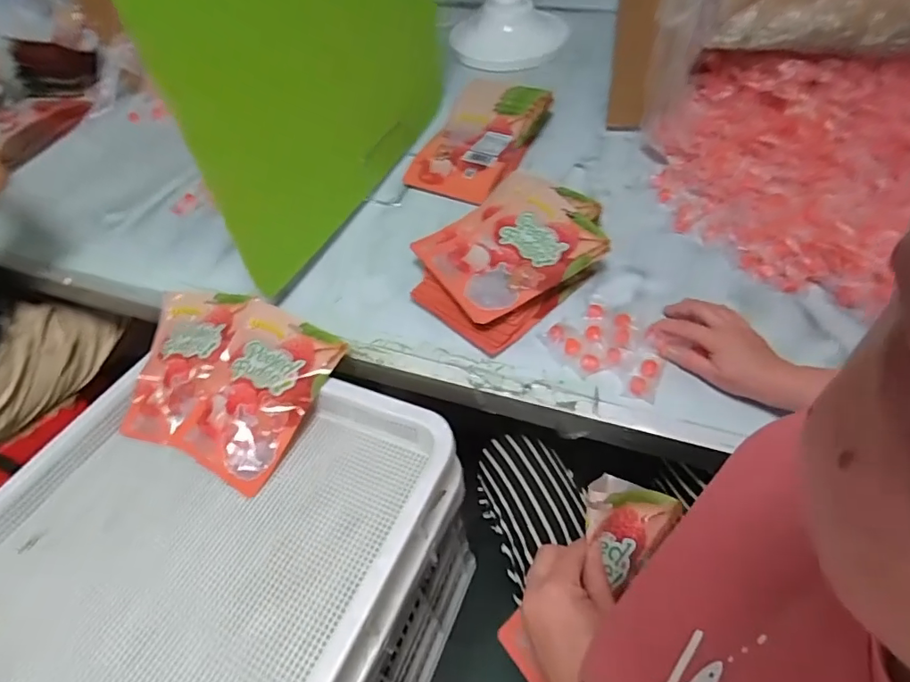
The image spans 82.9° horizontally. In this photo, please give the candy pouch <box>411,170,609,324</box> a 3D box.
[{"bbox_3d":[0.077,-0.141,0.725,0.227,0.029,0.196,-30,55,-17],"label":"candy pouch"}]

